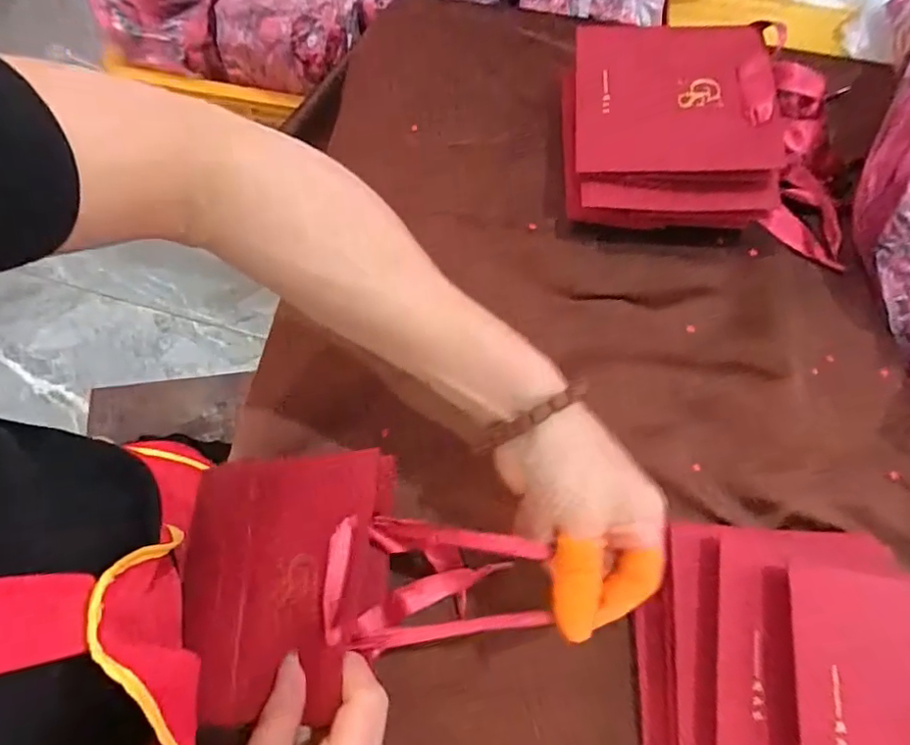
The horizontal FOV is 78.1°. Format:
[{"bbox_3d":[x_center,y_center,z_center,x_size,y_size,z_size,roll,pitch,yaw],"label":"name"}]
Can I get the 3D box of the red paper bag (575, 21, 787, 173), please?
[{"bbox_3d":[0.166,-0.204,0.409,0.149,0.020,0.137,4,71,1],"label":"red paper bag"}]

